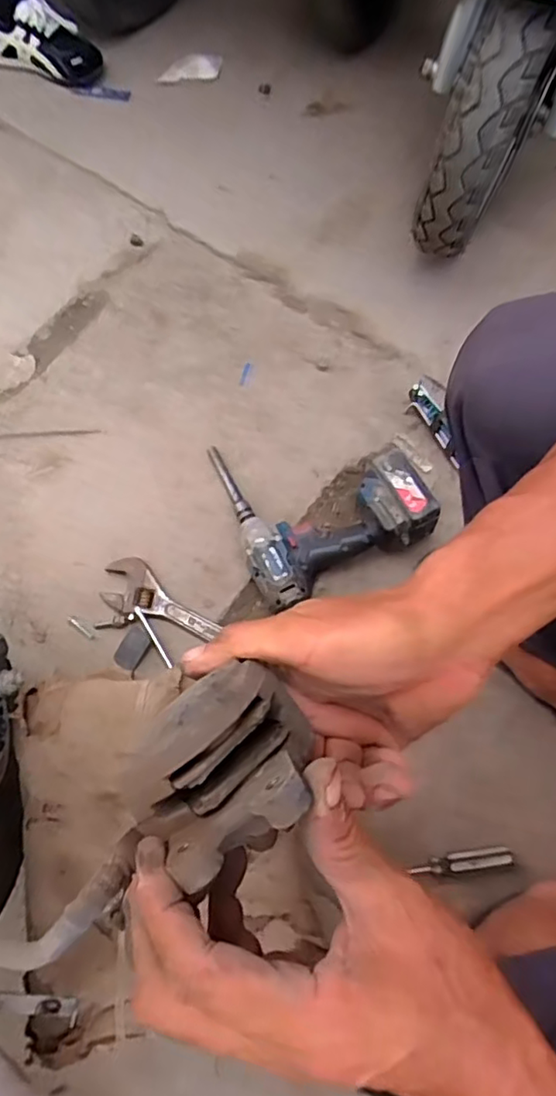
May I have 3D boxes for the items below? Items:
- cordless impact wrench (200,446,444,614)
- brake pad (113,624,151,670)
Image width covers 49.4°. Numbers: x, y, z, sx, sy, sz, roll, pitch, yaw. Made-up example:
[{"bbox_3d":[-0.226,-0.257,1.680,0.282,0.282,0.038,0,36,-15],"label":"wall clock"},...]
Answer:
[{"bbox_3d":[0.062,-0.065,0.801,0.246,0.085,0.250,-16,69,-6],"label":"cordless impact wrench"},{"bbox_3d":[-0.181,0.125,0.756,0.030,0.016,0.053,29,72,9],"label":"brake pad"}]

